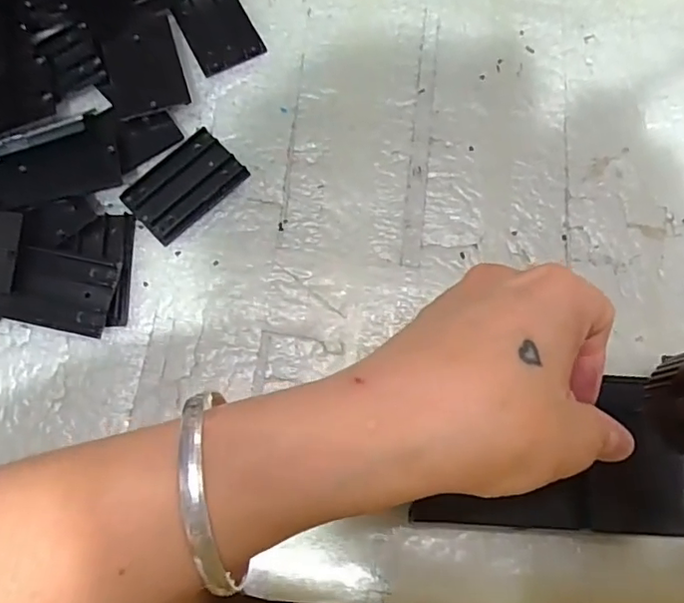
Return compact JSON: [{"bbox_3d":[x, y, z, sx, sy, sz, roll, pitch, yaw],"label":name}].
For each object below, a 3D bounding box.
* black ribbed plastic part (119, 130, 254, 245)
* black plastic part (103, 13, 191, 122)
[{"bbox_3d":[-0.077,-0.057,0.276,0.054,0.004,0.034,-43,79,-11],"label":"black ribbed plastic part"},{"bbox_3d":[-0.101,-0.120,0.289,0.036,0.008,0.056,-17,75,-5],"label":"black plastic part"}]

